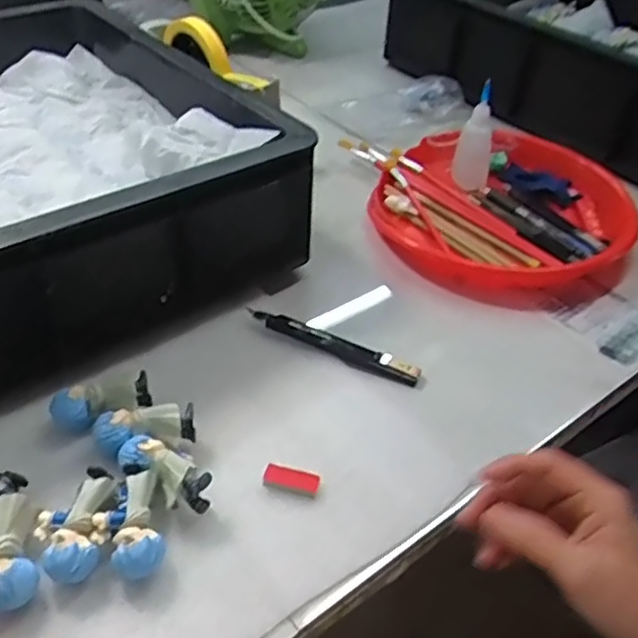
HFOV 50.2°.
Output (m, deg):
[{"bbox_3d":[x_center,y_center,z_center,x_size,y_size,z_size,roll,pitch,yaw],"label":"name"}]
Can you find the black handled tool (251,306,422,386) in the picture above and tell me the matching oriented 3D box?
[{"bbox_3d":[0.010,0.018,0.515,0.137,0.009,0.018,21,45,17],"label":"black handled tool"}]

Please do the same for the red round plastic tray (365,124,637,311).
[{"bbox_3d":[0.179,-0.112,0.654,0.235,0.062,0.244,3,42,-2],"label":"red round plastic tray"}]

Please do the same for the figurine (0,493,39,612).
[{"bbox_3d":[-0.165,0.127,0.364,0.024,0.033,0.057,-9,44,-15],"label":"figurine"}]

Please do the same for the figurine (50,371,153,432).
[{"bbox_3d":[-0.141,0.052,0.442,0.060,0.020,0.026,-10,44,-16],"label":"figurine"}]

